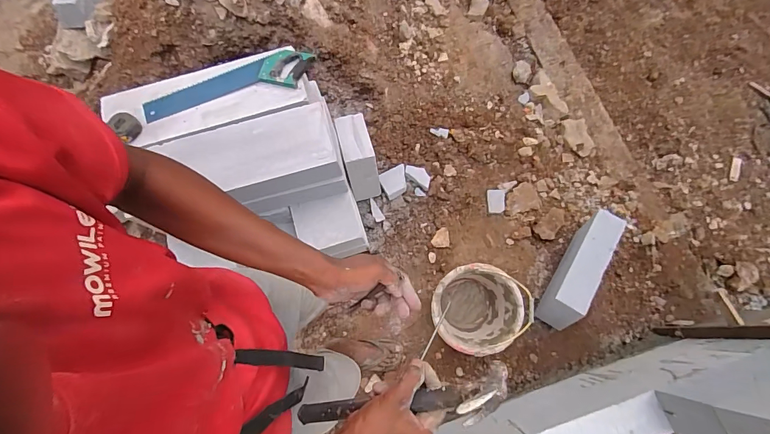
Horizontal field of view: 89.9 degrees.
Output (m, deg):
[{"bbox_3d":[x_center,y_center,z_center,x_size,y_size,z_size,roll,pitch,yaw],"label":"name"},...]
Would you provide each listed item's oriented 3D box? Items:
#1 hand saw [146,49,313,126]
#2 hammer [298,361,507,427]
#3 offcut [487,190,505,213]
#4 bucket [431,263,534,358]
[{"bbox_3d":[-0.452,-0.386,1.112,0.496,0.037,0.119,-14,73,-1],"label":"hand saw"},{"bbox_3d":[0.005,0.234,0.486,0.294,0.091,0.036,-20,75,27],"label":"hammer"},{"bbox_3d":[0.448,-0.061,1.558,0.072,0.028,0.100,2,73,4],"label":"offcut"},{"bbox_3d":[0.307,0.313,1.321,0.282,0.191,0.287,-1,73,3],"label":"bucket"}]

